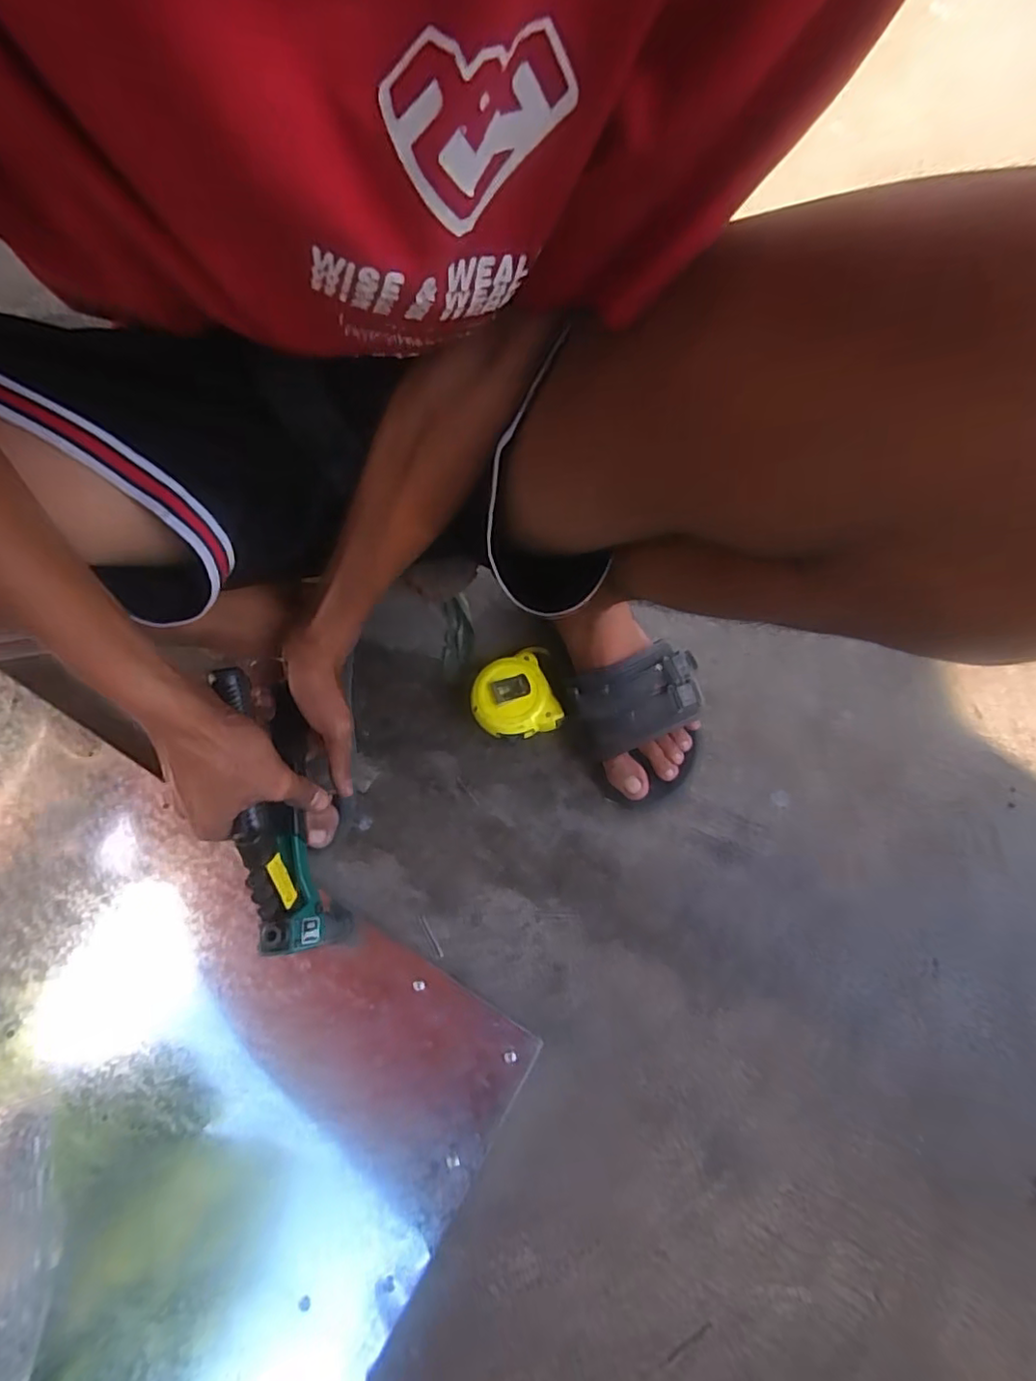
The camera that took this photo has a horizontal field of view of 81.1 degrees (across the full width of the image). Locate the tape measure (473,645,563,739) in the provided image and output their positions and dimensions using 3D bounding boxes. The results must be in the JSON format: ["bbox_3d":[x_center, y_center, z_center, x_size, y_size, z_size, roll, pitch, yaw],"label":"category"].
[{"bbox_3d":[-0.005,0.005,0.580,0.077,0.043,0.085,-17,69,-2],"label":"tape measure"}]

